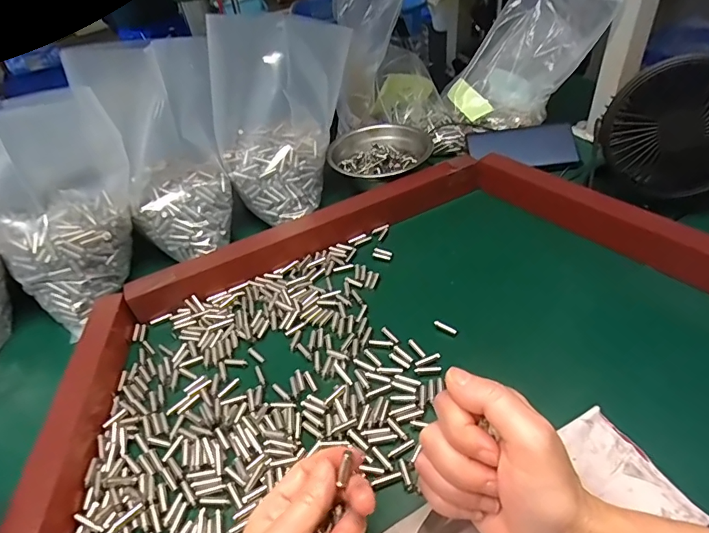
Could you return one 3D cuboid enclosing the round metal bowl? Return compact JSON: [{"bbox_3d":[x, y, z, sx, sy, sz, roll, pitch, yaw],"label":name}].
[{"bbox_3d":[0.029,-0.142,0.573,0.102,0.033,0.112,27,52,32],"label":"round metal bowl"}]

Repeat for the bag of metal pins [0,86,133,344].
[{"bbox_3d":[-0.293,-0.066,0.445,0.094,0.193,0.128,22,50,29],"label":"bag of metal pins"}]

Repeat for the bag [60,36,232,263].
[{"bbox_3d":[-0.186,-0.120,0.471,0.121,0.187,0.114,-23,44,-17],"label":"bag"}]

